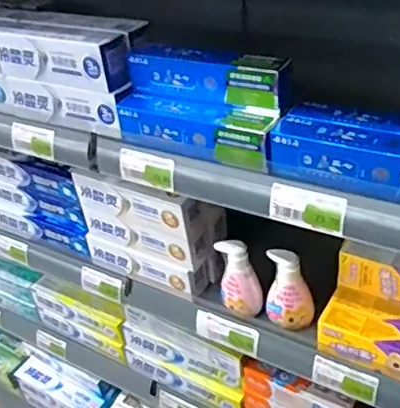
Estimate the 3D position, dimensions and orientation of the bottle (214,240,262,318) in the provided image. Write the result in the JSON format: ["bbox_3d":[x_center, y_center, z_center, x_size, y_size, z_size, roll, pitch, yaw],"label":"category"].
[{"bbox_3d":[0.052,0.098,0.742,0.051,0.103,0.042,-8,35,0],"label":"bottle"}]

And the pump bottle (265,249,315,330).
[{"bbox_3d":[0.115,0.109,0.715,0.057,0.099,0.042,1,36,12],"label":"pump bottle"}]

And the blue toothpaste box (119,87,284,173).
[{"bbox_3d":[-0.006,-0.087,0.639,0.197,0.048,0.051,16,42,30],"label":"blue toothpaste box"}]

